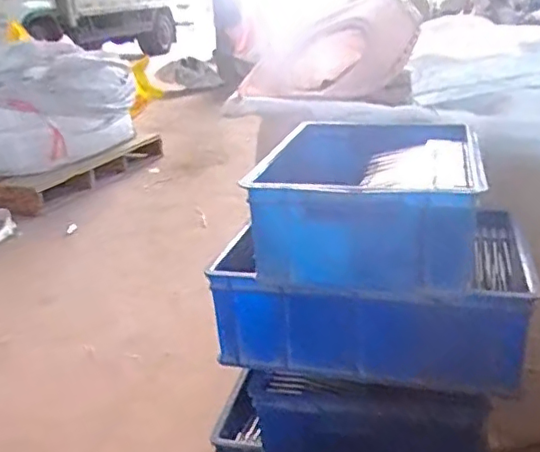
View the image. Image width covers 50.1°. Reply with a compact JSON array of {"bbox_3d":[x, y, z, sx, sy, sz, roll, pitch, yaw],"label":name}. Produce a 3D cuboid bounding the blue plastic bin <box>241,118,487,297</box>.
[{"bbox_3d":[0.136,-0.045,0.806,0.263,0.124,0.359,3,23,16],"label":"blue plastic bin"}]

